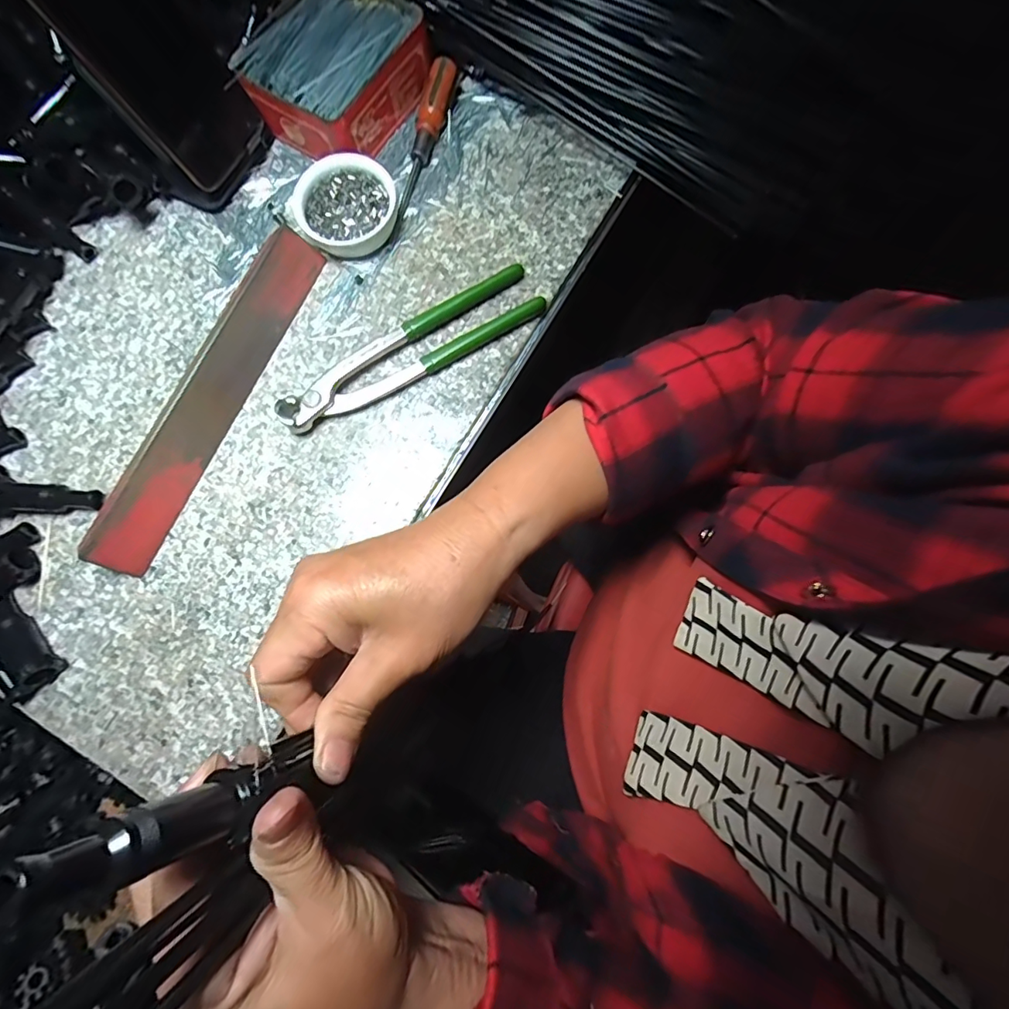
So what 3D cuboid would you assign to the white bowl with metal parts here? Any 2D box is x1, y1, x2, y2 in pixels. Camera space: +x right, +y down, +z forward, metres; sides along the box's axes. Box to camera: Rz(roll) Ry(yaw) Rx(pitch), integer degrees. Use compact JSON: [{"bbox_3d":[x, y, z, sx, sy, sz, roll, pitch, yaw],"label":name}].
[{"bbox_3d":[-0.117,-0.218,0.375,0.072,0.026,0.065,-30,80,-5],"label":"white bowl with metal parts"}]

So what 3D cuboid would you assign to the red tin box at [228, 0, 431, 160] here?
[{"bbox_3d":[-0.128,-0.331,0.384,0.111,0.038,0.125,30,81,6],"label":"red tin box"}]

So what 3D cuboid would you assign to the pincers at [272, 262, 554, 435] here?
[{"bbox_3d":[-0.067,-0.112,0.361,0.196,0.016,0.048,-30,80,-5],"label":"pincers"}]

